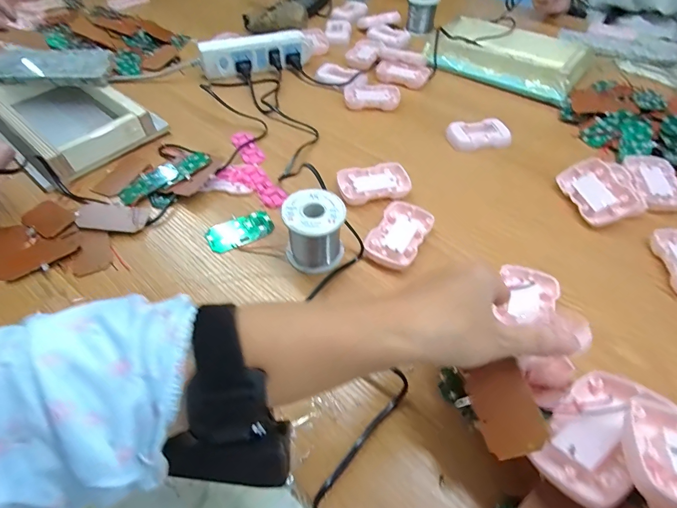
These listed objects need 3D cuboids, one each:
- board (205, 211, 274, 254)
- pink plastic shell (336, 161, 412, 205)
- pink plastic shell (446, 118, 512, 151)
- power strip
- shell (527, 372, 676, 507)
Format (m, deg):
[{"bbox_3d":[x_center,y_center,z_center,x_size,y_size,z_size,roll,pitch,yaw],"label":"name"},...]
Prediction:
[{"bbox_3d":[-0.112,-0.028,0.424,0.074,0.008,0.037,-25,56,-19],"label":"board"},{"bbox_3d":[0.047,-0.089,0.472,0.089,0.015,0.058,-12,53,-10],"label":"pink plastic shell"},{"bbox_3d":[0.204,-0.172,0.541,0.090,0.016,0.054,-9,52,-8],"label":"pink plastic shell"},{"bbox_3d":[-0.143,-0.356,0.658,0.194,0.046,0.041,-19,54,-15],"label":"power strip"},{"bbox_3d":[0.165,0.111,0.236,0.091,0.021,0.045,-34,59,-25],"label":"shell"}]

